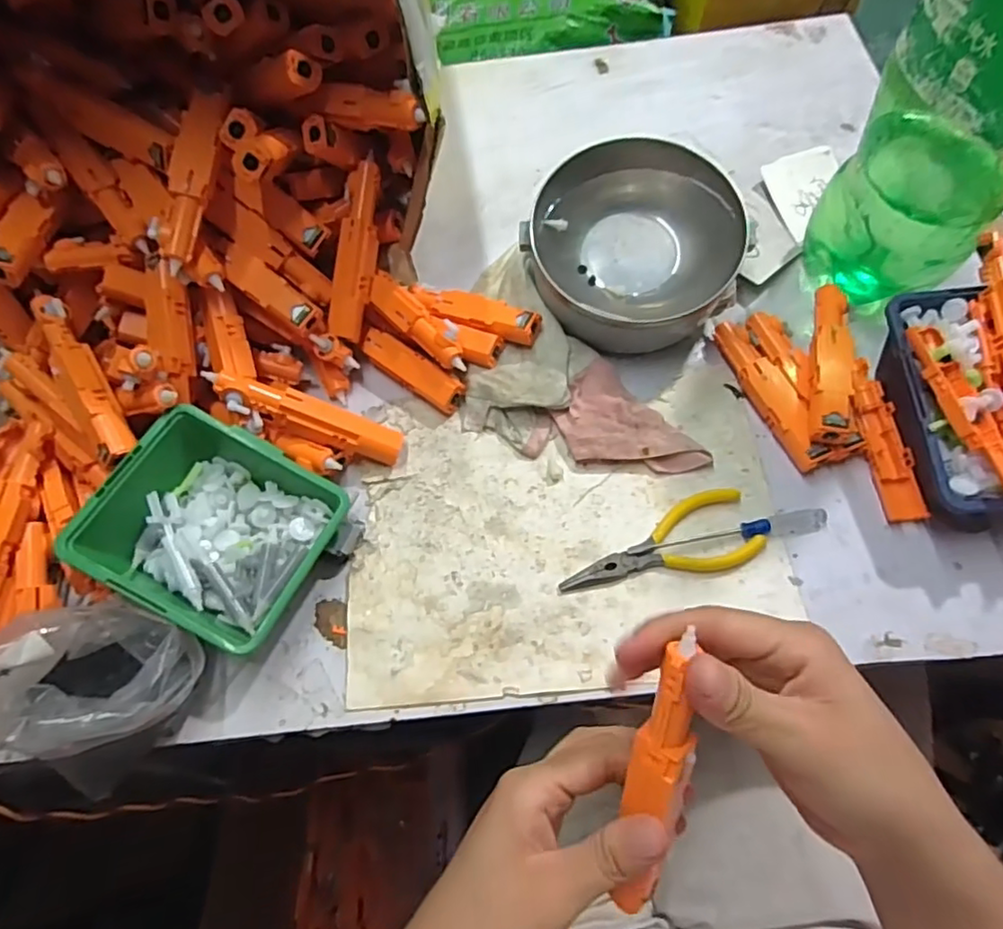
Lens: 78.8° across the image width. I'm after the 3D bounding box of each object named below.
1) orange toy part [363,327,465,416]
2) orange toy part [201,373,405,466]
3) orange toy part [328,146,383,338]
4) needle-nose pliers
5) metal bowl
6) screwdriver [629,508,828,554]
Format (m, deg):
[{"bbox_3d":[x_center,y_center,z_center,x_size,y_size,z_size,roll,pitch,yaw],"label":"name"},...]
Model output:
[{"bbox_3d":[-0.065,-0.067,0.444,0.083,0.021,0.025,32,72,19],"label":"orange toy part"},{"bbox_3d":[-0.128,-0.030,0.403,0.127,0.019,0.029,20,69,-17],"label":"orange toy part"},{"bbox_3d":[-0.102,-0.150,0.430,0.025,0.016,0.123,10,95,5],"label":"orange toy part"},{"bbox_3d":[0.100,0.054,0.390,0.129,0.008,0.050,-19,64,-3],"label":"needle-nose pliers"},{"bbox_3d":[0.095,-0.158,0.439,0.137,0.074,0.132,-34,66,-10],"label":"metal bowl"},{"bbox_3d":[0.147,0.045,0.392,0.127,0.010,0.015,-12,64,0],"label":"screwdriver"}]

